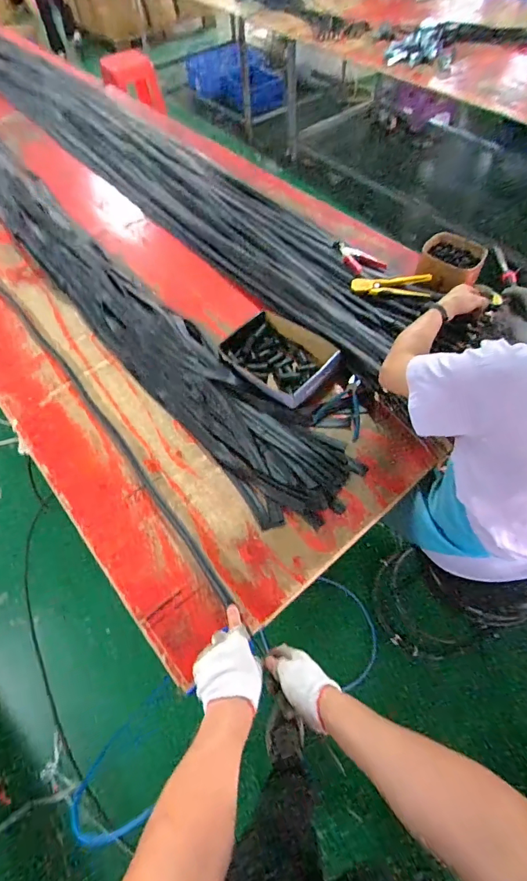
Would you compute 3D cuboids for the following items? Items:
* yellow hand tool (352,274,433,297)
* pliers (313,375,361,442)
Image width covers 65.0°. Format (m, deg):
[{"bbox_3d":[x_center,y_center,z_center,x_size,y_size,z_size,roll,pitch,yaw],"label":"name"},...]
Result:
[{"bbox_3d":[0.344,-0.418,1.126,0.208,0.029,0.085,8,58,23],"label":"yellow hand tool"},{"bbox_3d":[0.185,-0.083,0.974,0.109,0.036,0.153,16,61,12],"label":"pliers"}]

